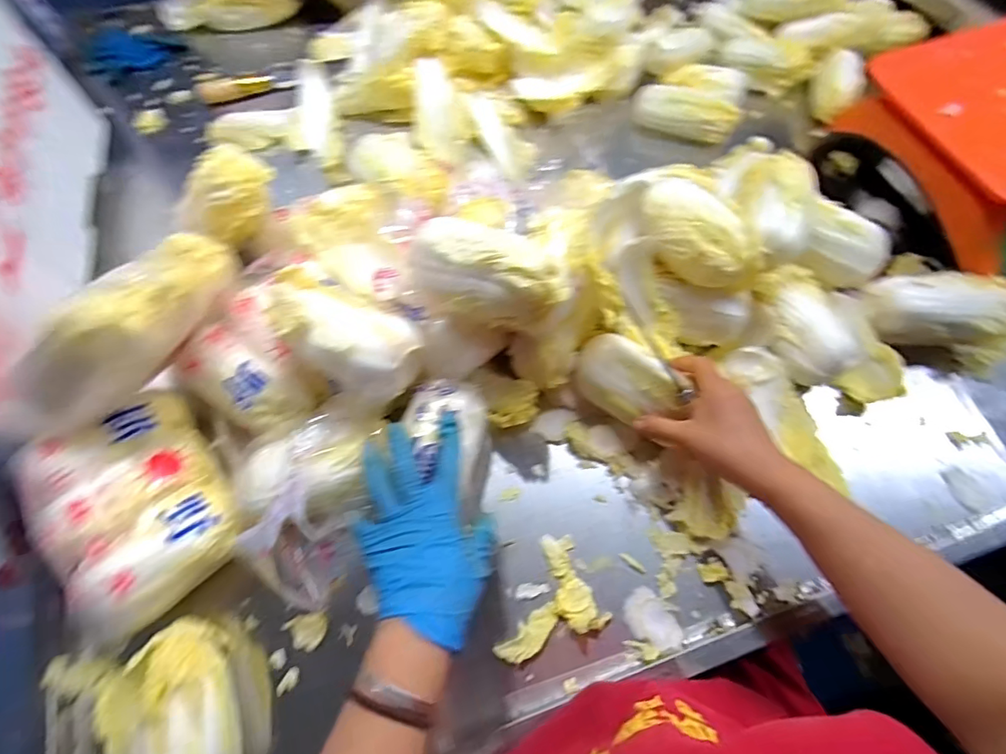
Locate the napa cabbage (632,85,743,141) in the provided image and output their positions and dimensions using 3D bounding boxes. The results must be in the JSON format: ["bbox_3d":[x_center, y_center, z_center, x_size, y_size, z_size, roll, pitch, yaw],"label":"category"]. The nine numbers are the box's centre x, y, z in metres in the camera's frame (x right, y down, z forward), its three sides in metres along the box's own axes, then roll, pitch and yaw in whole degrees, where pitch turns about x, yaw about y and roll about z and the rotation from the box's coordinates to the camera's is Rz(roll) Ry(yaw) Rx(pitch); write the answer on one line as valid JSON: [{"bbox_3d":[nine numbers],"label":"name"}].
[{"bbox_3d":[0.245,-0.357,0.624,0.135,0.045,0.057,20,69,8],"label":"napa cabbage"}]

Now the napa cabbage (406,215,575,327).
[{"bbox_3d":[-0.012,-0.086,0.366,0.133,0.053,0.066,17,68,7],"label":"napa cabbage"}]

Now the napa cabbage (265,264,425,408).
[{"bbox_3d":[-0.138,-0.041,0.407,0.153,0.072,0.076,40,73,15],"label":"napa cabbage"}]

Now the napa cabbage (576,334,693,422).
[{"bbox_3d":[0.119,0.003,0.445,0.101,0.043,0.054,36,73,14],"label":"napa cabbage"}]

